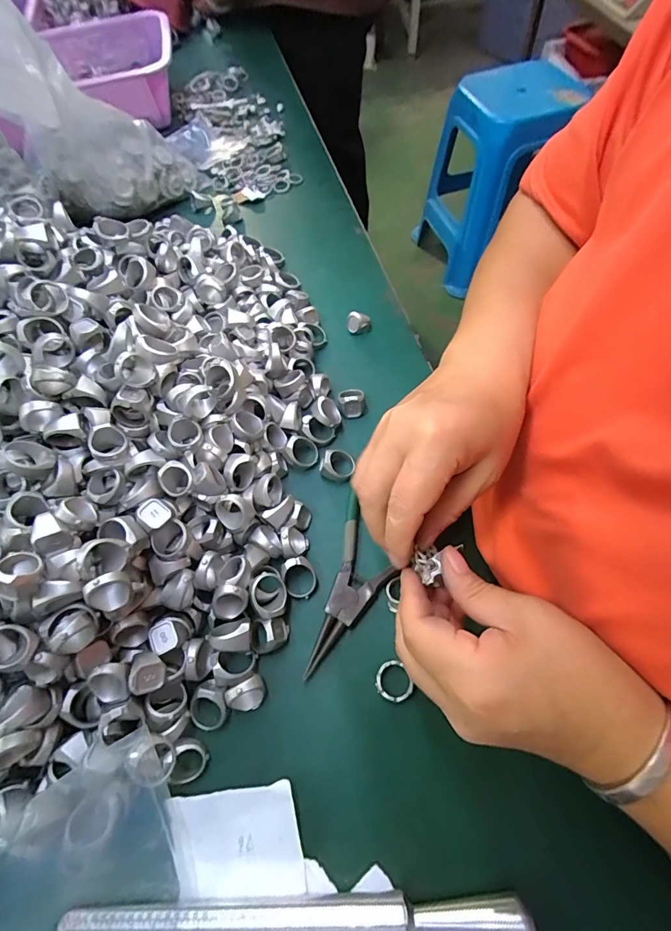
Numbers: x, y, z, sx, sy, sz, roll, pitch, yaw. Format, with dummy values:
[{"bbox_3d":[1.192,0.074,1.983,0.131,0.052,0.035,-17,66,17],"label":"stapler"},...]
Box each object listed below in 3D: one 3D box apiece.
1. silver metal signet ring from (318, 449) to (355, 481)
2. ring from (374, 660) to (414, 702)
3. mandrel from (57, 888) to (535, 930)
[{"bbox_3d":[0.000,0.001,0.343,0.029,0.020,0.019,12,63,10],"label":"silver metal signet ring"},{"bbox_3d":[0.037,0.139,0.271,0.022,0.005,0.024,-2,61,3],"label":"ring"},{"bbox_3d":[-0.024,0.233,0.213,0.235,0.020,0.019,-4,61,1],"label":"mandrel"}]

